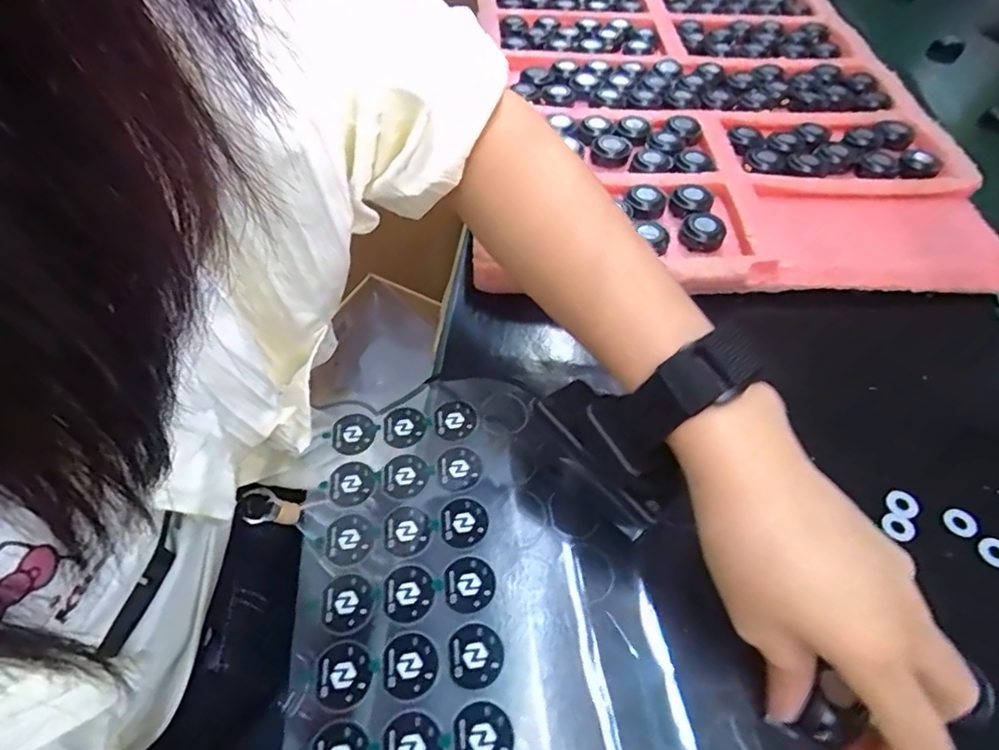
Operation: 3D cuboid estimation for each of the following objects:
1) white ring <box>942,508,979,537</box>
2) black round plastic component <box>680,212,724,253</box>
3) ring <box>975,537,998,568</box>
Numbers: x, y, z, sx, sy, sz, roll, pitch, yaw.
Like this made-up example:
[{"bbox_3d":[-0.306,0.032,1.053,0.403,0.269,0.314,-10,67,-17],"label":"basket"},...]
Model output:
[{"bbox_3d":[0.228,0.073,0.277,0.011,0.005,0.014,-22,56,-17],"label":"white ring"},{"bbox_3d":[0.135,-0.096,0.375,0.025,0.016,0.026,1,52,-1],"label":"black round plastic component"},{"bbox_3d":[0.238,0.084,0.267,0.012,0.004,0.015,-20,56,-16],"label":"ring"}]

